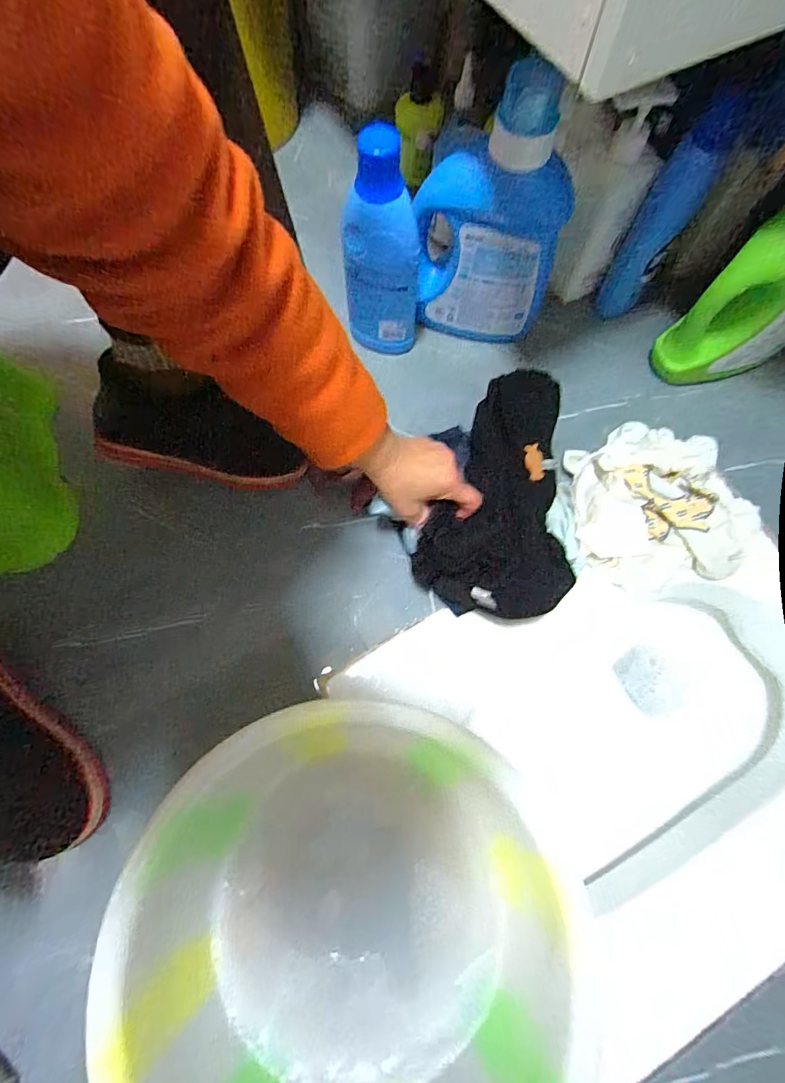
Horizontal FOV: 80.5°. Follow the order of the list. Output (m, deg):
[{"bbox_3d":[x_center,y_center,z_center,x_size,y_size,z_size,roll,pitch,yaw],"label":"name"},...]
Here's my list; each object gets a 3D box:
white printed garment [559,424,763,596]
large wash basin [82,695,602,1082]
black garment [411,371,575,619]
[{"bbox_3d":[0.322,-0.056,0.542,0.226,0.064,0.208,0,71,0],"label":"white printed garment"},{"bbox_3d":[-0.027,0.309,0.366,0.338,0.118,0.342,0,71,0],"label":"large wash basin"},{"bbox_3d":[0.127,-0.066,0.526,0.157,0.085,0.293,12,76,3],"label":"black garment"}]

